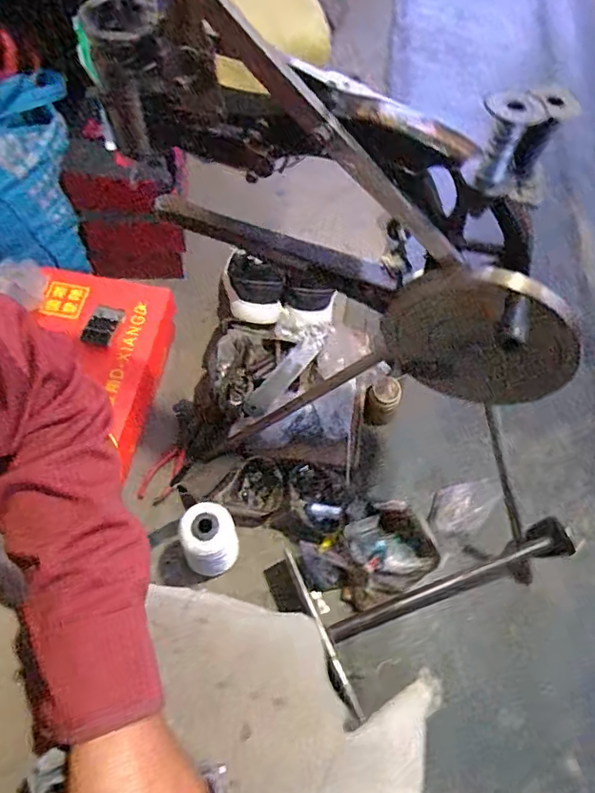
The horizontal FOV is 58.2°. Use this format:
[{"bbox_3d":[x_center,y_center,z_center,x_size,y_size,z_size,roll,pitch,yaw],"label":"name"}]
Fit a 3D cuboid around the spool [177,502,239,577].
[{"bbox_3d":[-0.119,0.200,0.734,0.072,0.146,0.067,1,63,-3],"label":"spool"}]

